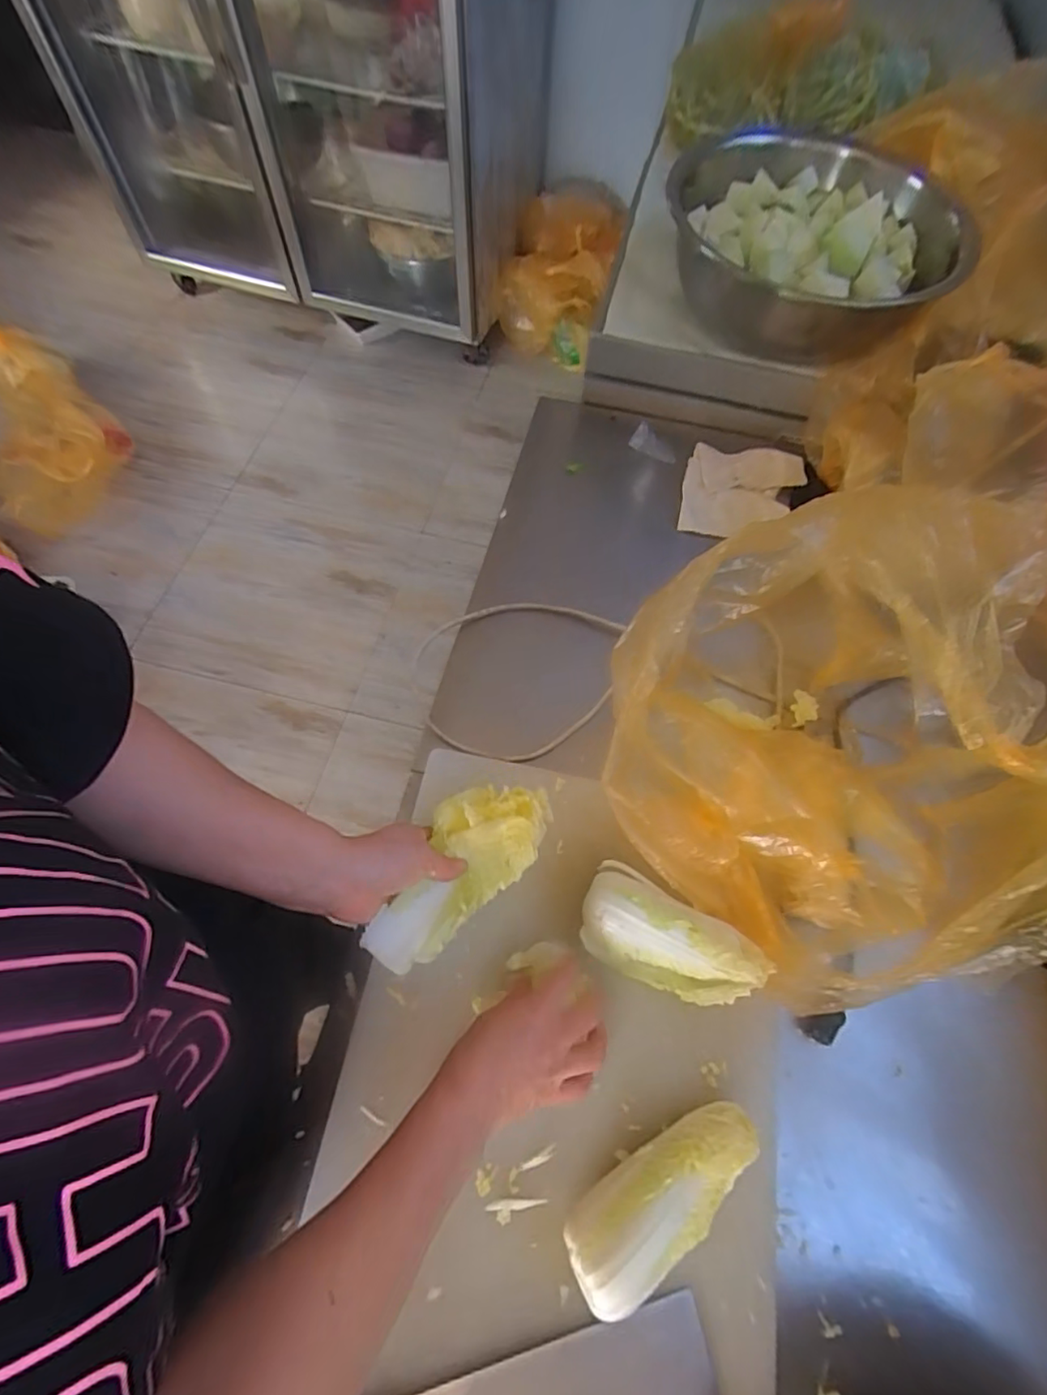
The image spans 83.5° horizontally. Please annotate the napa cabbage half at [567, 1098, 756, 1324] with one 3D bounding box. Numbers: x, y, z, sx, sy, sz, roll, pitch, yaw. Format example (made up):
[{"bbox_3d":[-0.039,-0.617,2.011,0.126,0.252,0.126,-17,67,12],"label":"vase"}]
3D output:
[{"bbox_3d":[0.103,0.361,0.425,0.158,0.057,0.066,-24,69,-14],"label":"napa cabbage half"}]

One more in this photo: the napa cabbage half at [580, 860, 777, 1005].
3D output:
[{"bbox_3d":[0.119,0.202,0.485,0.148,0.055,0.075,27,66,9],"label":"napa cabbage half"}]

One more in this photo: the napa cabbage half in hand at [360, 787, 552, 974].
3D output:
[{"bbox_3d":[-0.050,0.136,0.471,0.073,0.052,0.176,36,68,18],"label":"napa cabbage half in hand"}]

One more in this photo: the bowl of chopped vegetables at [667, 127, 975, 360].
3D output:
[{"bbox_3d":[0.364,-0.587,0.764,0.360,0.120,0.298,10,65,1],"label":"bowl of chopped vegetables"}]

